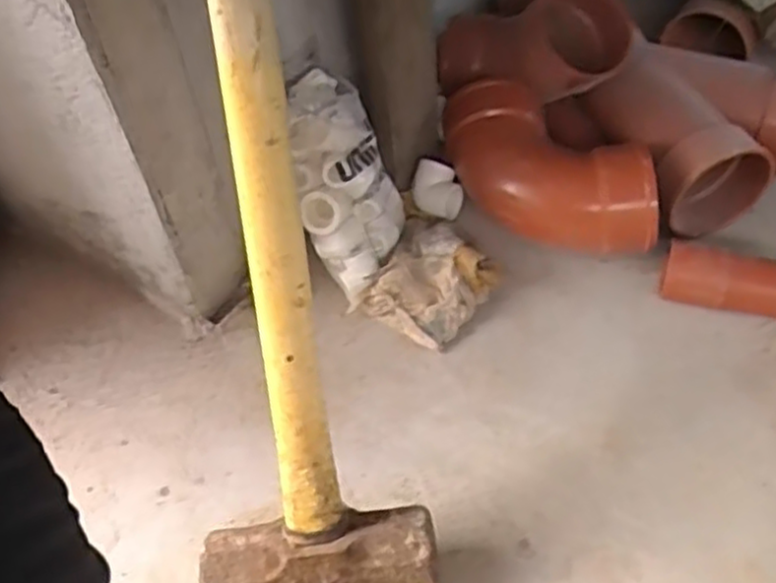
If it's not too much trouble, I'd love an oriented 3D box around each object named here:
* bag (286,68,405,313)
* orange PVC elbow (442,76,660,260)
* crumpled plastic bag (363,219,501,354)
[{"bbox_3d":[-0.037,-0.108,0.752,0.102,0.226,0.065,-18,22,-9],"label":"bag"},{"bbox_3d":[0.167,-0.122,0.804,0.116,0.116,0.260,-31,55,-18],"label":"orange PVC elbow"},{"bbox_3d":[0.045,-0.011,0.765,0.107,0.055,0.127,19,55,19],"label":"crumpled plastic bag"}]

